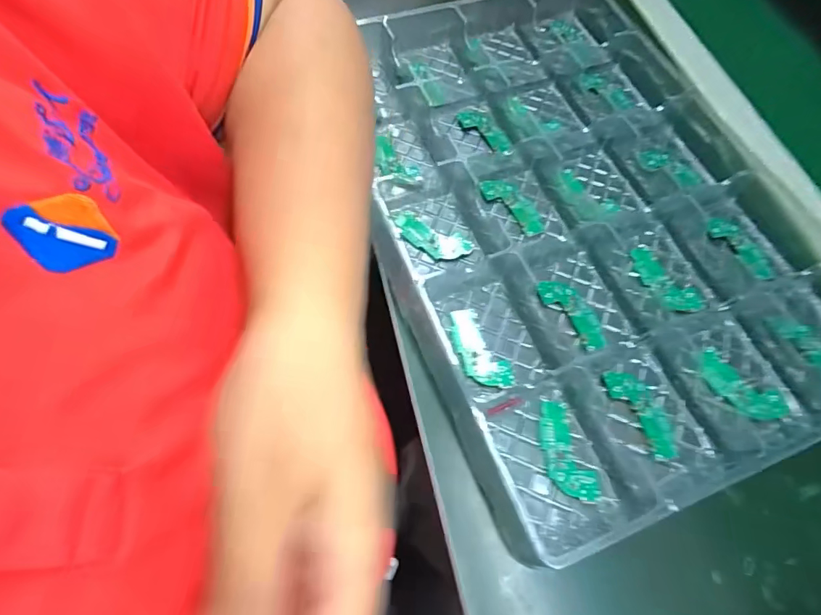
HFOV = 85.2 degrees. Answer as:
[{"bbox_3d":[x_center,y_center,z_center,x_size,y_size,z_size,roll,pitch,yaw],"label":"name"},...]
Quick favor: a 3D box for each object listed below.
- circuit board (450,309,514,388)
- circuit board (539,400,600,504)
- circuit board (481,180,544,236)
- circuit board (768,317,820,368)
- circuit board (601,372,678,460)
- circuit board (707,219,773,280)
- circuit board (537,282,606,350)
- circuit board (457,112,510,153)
[{"bbox_3d":[0.047,0.029,0.314,0.027,0.004,0.062,-22,68,-12],"label":"circuit board"},{"bbox_3d":[0.098,0.092,0.285,0.026,0.004,0.063,-14,66,-9],"label":"circuit board"},{"bbox_3d":[0.086,-0.084,0.367,0.031,0.006,0.060,-29,70,-15],"label":"circuit board"},{"bbox_3d":[0.289,0.025,0.325,0.025,0.004,0.052,-30,70,-15],"label":"circuit board"},{"bbox_3d":[0.156,0.070,0.299,0.026,0.004,0.063,-26,69,-14],"label":"circuit board"},{"bbox_3d":[0.265,-0.048,0.357,0.027,0.005,0.059,-27,69,-14],"label":"circuit board"},{"bbox_3d":[0.121,0.003,0.329,0.027,0.004,0.061,-34,71,-16],"label":"circuit board"},{"bbox_3d":[0.068,-0.160,0.405,0.024,0.004,0.059,-38,72,-18],"label":"circuit board"}]

